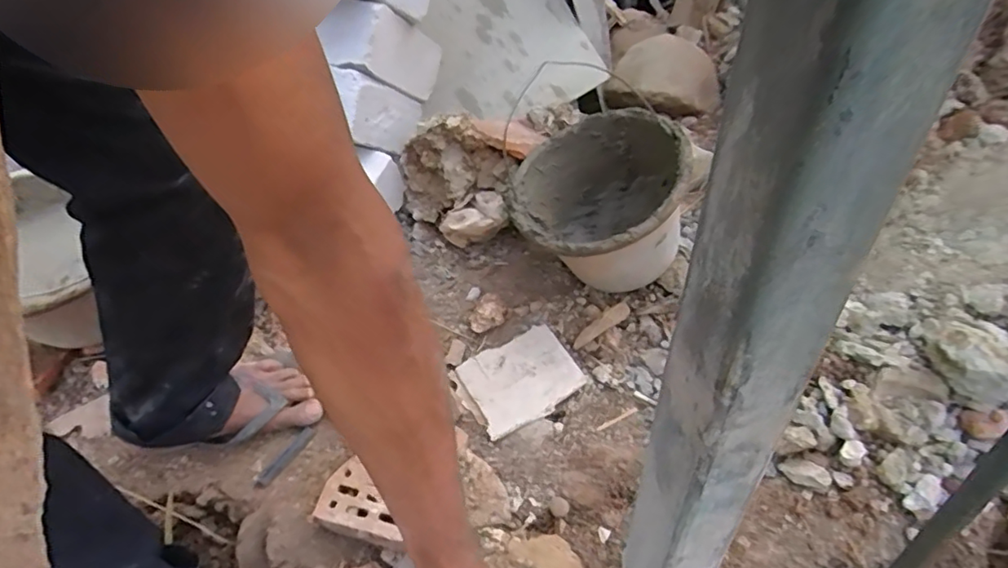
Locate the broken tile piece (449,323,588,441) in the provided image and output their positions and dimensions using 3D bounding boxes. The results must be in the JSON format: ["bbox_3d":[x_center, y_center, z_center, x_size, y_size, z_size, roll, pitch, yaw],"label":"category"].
[{"bbox_3d":[0.019,0.131,0.781,0.156,0.007,0.124,-31,55,-11],"label":"broken tile piece"}]

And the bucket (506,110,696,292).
[{"bbox_3d":[0.148,-0.123,0.814,0.243,0.195,0.254,-18,62,21],"label":"bucket"}]

